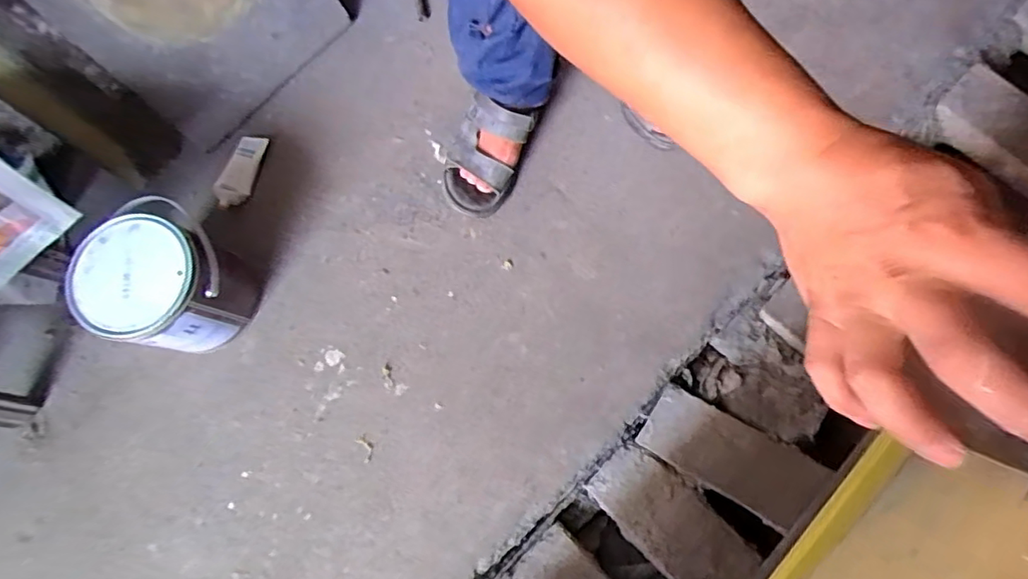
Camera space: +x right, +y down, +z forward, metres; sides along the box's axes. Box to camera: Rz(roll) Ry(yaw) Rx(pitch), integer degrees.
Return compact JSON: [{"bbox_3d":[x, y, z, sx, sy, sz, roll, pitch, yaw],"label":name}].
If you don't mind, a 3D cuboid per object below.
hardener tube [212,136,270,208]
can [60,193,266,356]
[{"bbox_3d":[-0.410,-0.178,0.841,0.042,0.031,0.119,16,79,5],"label":"hardener tube"},{"bbox_3d":[-0.441,-0.005,0.733,0.144,0.169,0.156,0,78,1],"label":"can"}]

